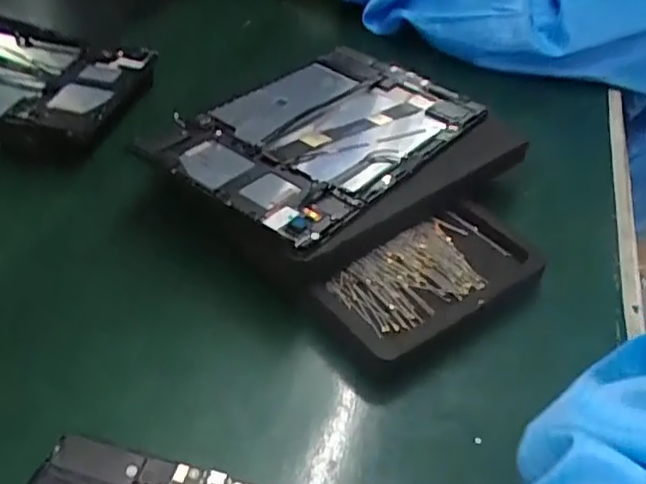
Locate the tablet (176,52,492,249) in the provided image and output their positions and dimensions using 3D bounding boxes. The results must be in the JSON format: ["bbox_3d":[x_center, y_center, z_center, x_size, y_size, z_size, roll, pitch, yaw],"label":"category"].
[{"bbox_3d":[0.002,-0.081,0.467,0.146,0.015,0.226,31,45,24],"label":"tablet"}]

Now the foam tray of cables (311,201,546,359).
[{"bbox_3d":[0.070,0.021,0.405,0.157,0.018,0.075,-23,48,-32],"label":"foam tray of cables"}]

